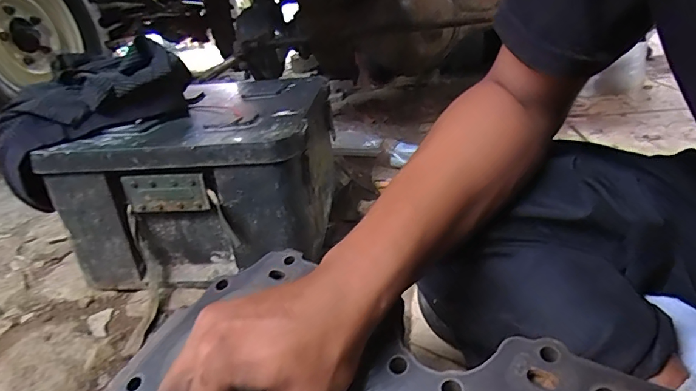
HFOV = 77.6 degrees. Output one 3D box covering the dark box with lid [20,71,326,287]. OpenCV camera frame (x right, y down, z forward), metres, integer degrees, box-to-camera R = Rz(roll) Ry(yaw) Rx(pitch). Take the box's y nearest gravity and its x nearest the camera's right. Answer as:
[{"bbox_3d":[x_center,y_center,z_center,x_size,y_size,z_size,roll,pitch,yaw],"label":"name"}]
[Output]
[{"bbox_3d":[-0.210,-0.035,0.745,0.342,0.237,0.359,-3,24,8],"label":"dark box with lid"}]

